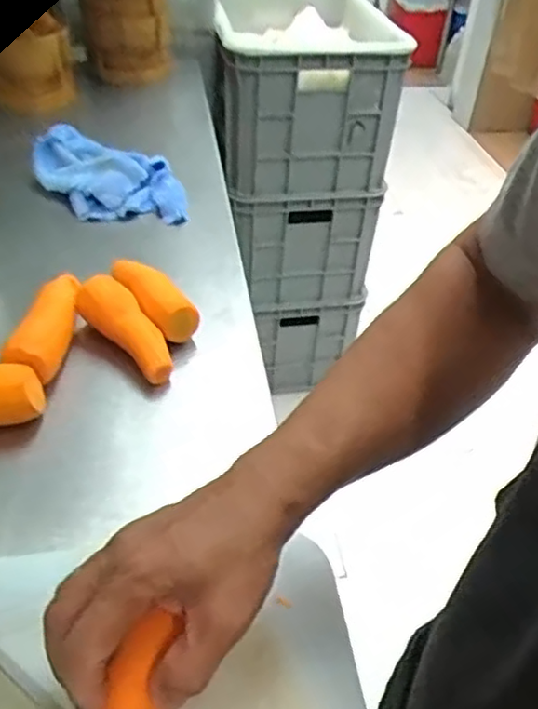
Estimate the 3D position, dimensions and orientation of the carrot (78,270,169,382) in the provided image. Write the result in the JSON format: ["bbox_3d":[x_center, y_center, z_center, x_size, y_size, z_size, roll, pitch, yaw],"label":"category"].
[{"bbox_3d":[-0.128,-0.023,0.586,0.041,0.031,0.123,-30,66,-32],"label":"carrot"}]

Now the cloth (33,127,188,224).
[{"bbox_3d":[-0.191,-0.216,0.786,0.198,0.063,0.110,25,46,22],"label":"cloth"}]

